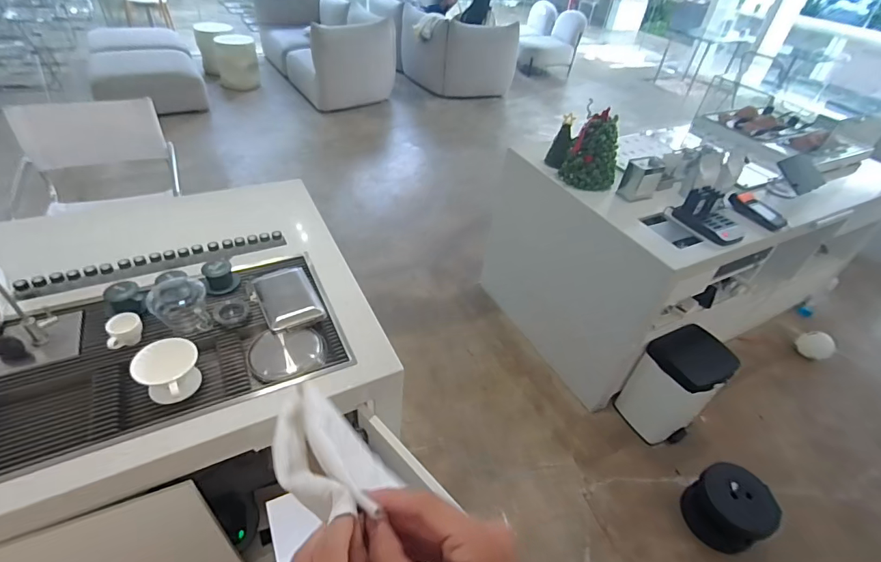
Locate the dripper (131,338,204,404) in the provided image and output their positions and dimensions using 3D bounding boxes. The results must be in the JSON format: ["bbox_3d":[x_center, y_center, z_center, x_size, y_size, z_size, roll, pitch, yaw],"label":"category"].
[{"bbox_3d":[-0.580,0.189,0.921,0.107,0.090,0.102,4,41,-3],"label":"dripper"}]

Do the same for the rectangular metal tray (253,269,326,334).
[{"bbox_3d":[-0.401,0.036,1.141,0.137,0.033,0.217,-19,47,-27],"label":"rectangular metal tray"}]

